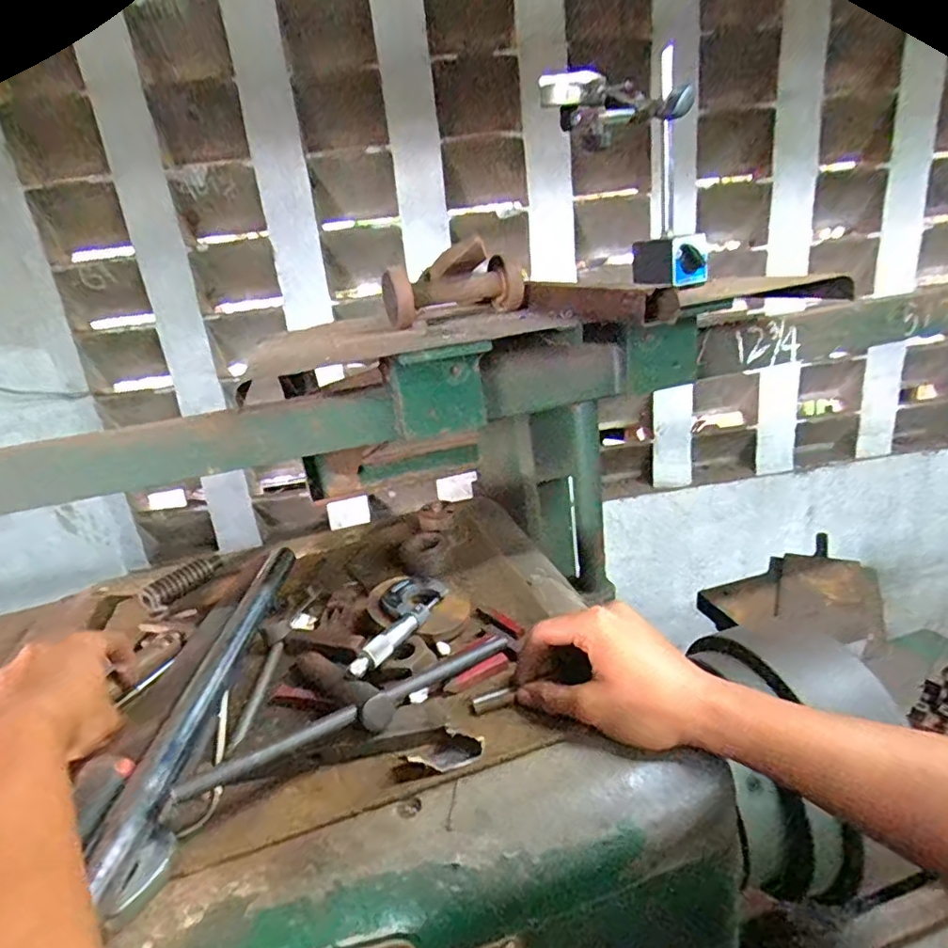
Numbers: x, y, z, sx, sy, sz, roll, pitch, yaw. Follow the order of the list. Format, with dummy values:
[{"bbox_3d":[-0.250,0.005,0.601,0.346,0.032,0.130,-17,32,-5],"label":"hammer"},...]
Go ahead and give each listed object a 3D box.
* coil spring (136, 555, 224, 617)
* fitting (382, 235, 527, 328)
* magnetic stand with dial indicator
[{"bbox_3d":[-0.316,0.114,0.640,0.031,0.023,0.098,1,21,21],"label":"coil spring"},{"bbox_3d":[-0.018,-0.197,0.600,0.102,0.068,0.116,6,24,33],"label":"fitting"},{"bbox_3d":[0.154,-0.286,0.577,0.159,0.197,0.070,-19,23,-31],"label":"magnetic stand with dial indicator"}]

